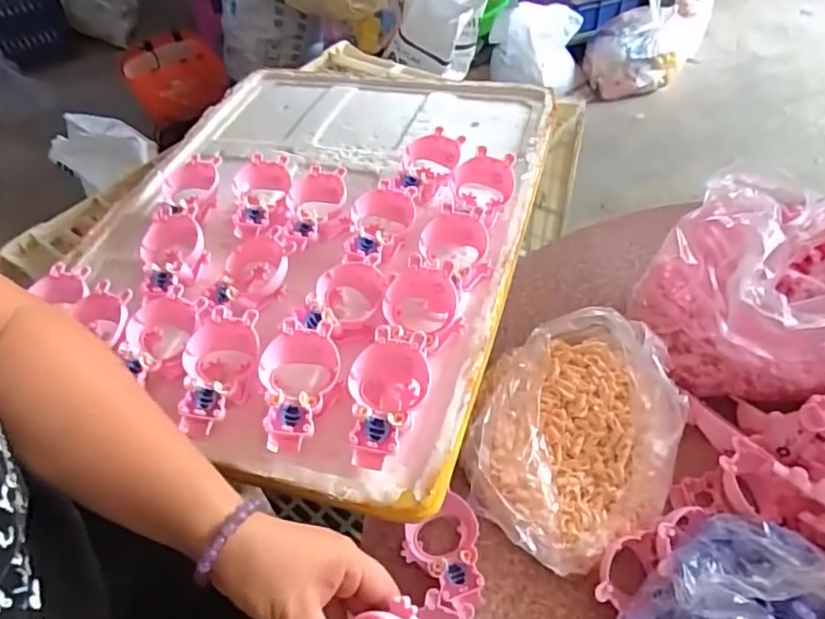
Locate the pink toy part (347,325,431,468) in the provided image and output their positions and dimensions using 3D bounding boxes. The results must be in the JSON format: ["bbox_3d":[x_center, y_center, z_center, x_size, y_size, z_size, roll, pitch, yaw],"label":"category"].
[{"bbox_3d":[-0.020,0.062,0.438,0.059,0.036,0.110,14,54,15],"label":"pink toy part"}]

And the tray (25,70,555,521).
[{"bbox_3d":[-0.104,-0.111,0.608,0.437,0.063,0.574,11,54,13],"label":"tray"}]

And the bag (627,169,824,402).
[{"bbox_3d":[0.344,-0.031,0.563,0.202,0.144,0.208,-18,53,-10],"label":"bag"}]

